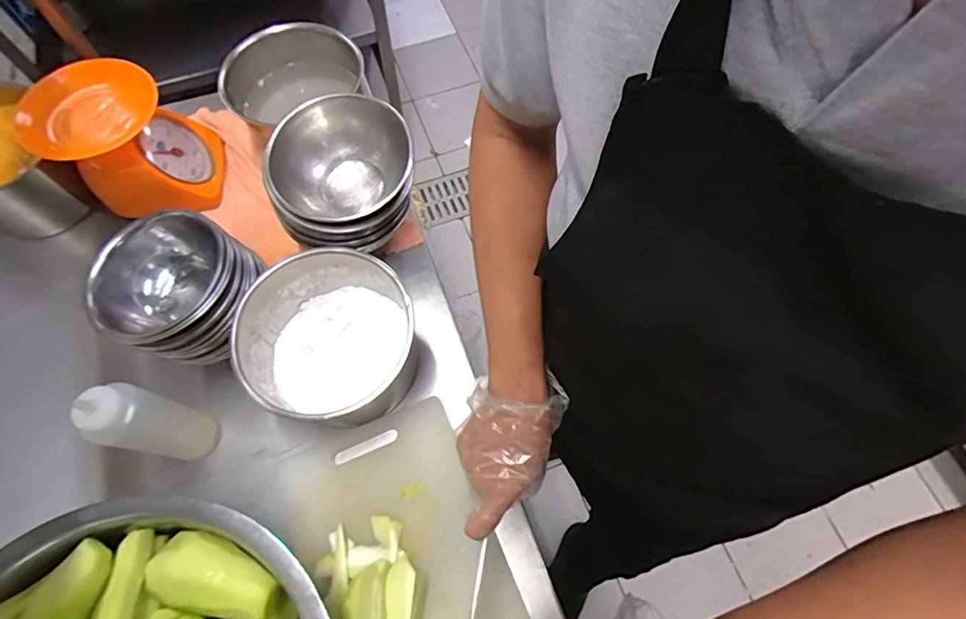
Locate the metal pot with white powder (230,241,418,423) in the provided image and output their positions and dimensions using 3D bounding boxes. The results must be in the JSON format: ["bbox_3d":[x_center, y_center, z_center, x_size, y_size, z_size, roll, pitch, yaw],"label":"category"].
[{"bbox_3d":[-0.177,0.038,0.572,0.188,0.128,0.183,0,67,-1],"label":"metal pot with white powder"}]

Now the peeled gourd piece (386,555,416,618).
[{"bbox_3d":[-0.085,0.320,0.481,0.028,0.035,0.123,2,67,0],"label":"peeled gourd piece"}]

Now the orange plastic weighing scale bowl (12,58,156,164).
[{"bbox_3d":[-0.510,-0.257,0.614,0.156,0.043,0.144,0,67,-1],"label":"orange plastic weighing scale bowl"}]

